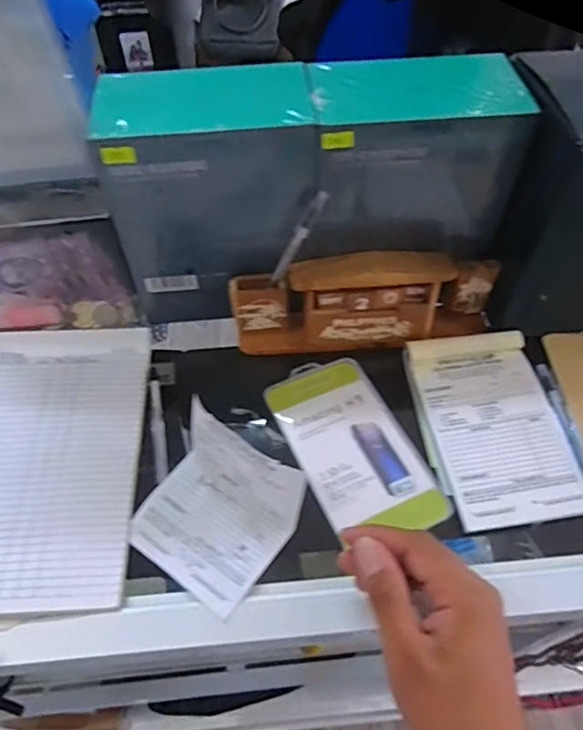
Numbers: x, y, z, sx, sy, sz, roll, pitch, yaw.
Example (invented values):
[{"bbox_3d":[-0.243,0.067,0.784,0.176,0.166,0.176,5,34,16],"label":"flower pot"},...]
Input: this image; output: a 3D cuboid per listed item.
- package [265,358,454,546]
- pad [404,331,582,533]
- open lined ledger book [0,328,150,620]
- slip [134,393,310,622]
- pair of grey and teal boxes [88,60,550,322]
[{"bbox_3d":[0.049,0.066,0.454,0.090,0.008,0.168,-21,56,-14],"label":"package"},{"bbox_3d":[0.168,0.047,0.460,0.111,0.016,0.170,-8,54,-5],"label":"pad"},{"bbox_3d":[-0.232,0.069,0.442,0.207,0.027,0.251,-4,54,-2],"label":"open lined ledger book"},{"bbox_3d":[-0.059,0.102,0.391,0.105,0.071,0.094,32,60,22],"label":"slip"},{"bbox_3d":[0.013,-0.146,0.466,0.316,0.179,0.104,-10,54,-6],"label":"pair of grey and teal boxes"}]

